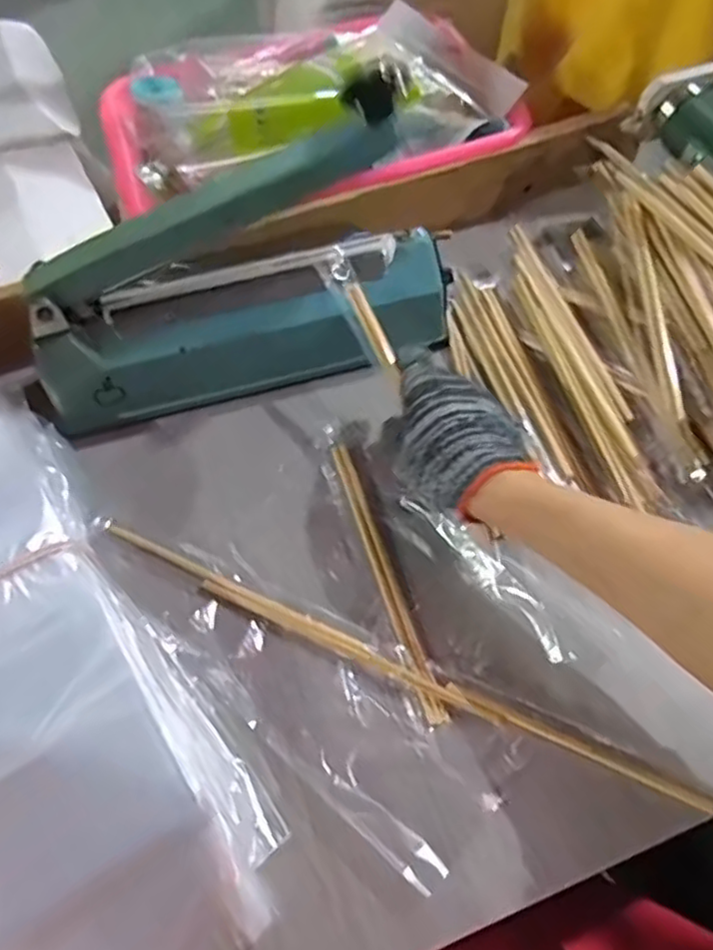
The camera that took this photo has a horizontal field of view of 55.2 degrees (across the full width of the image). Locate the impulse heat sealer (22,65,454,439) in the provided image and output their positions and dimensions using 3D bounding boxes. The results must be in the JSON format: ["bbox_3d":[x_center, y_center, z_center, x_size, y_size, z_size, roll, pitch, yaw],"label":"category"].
[{"bbox_3d":[-0.079,-0.131,0.475,0.303,0.179,0.074,-10,58,-5],"label":"impulse heat sealer"}]

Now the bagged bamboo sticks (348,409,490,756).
[{"bbox_3d":[0.015,0.057,0.455,0.014,0.007,0.218,-16,59,-8],"label":"bagged bamboo sticks"}]

